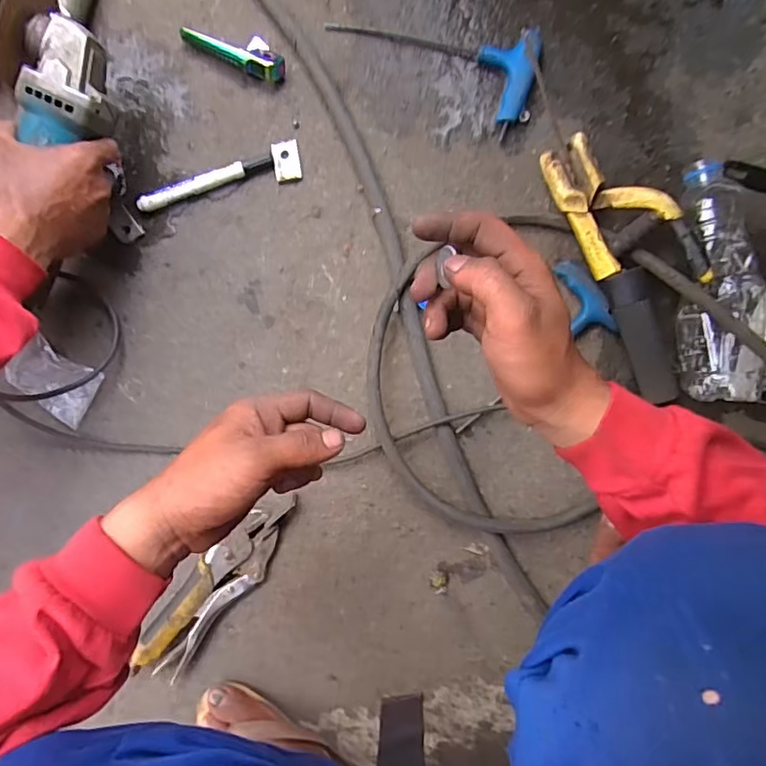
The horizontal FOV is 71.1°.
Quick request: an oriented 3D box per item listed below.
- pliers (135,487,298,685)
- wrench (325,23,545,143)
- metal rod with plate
[{"bbox_3d":[-0.171,0.208,0.550,0.067,0.035,0.238,42,97,0],"label":"pliers"},{"bbox_3d":[0.046,-0.314,0.500,0.199,0.019,0.095,22,94,4],"label":"wrench"},{"bbox_3d":[-0.162,-0.201,0.529,0.163,0.017,0.035,-14,91,6],"label":"metal rod with plate"}]

